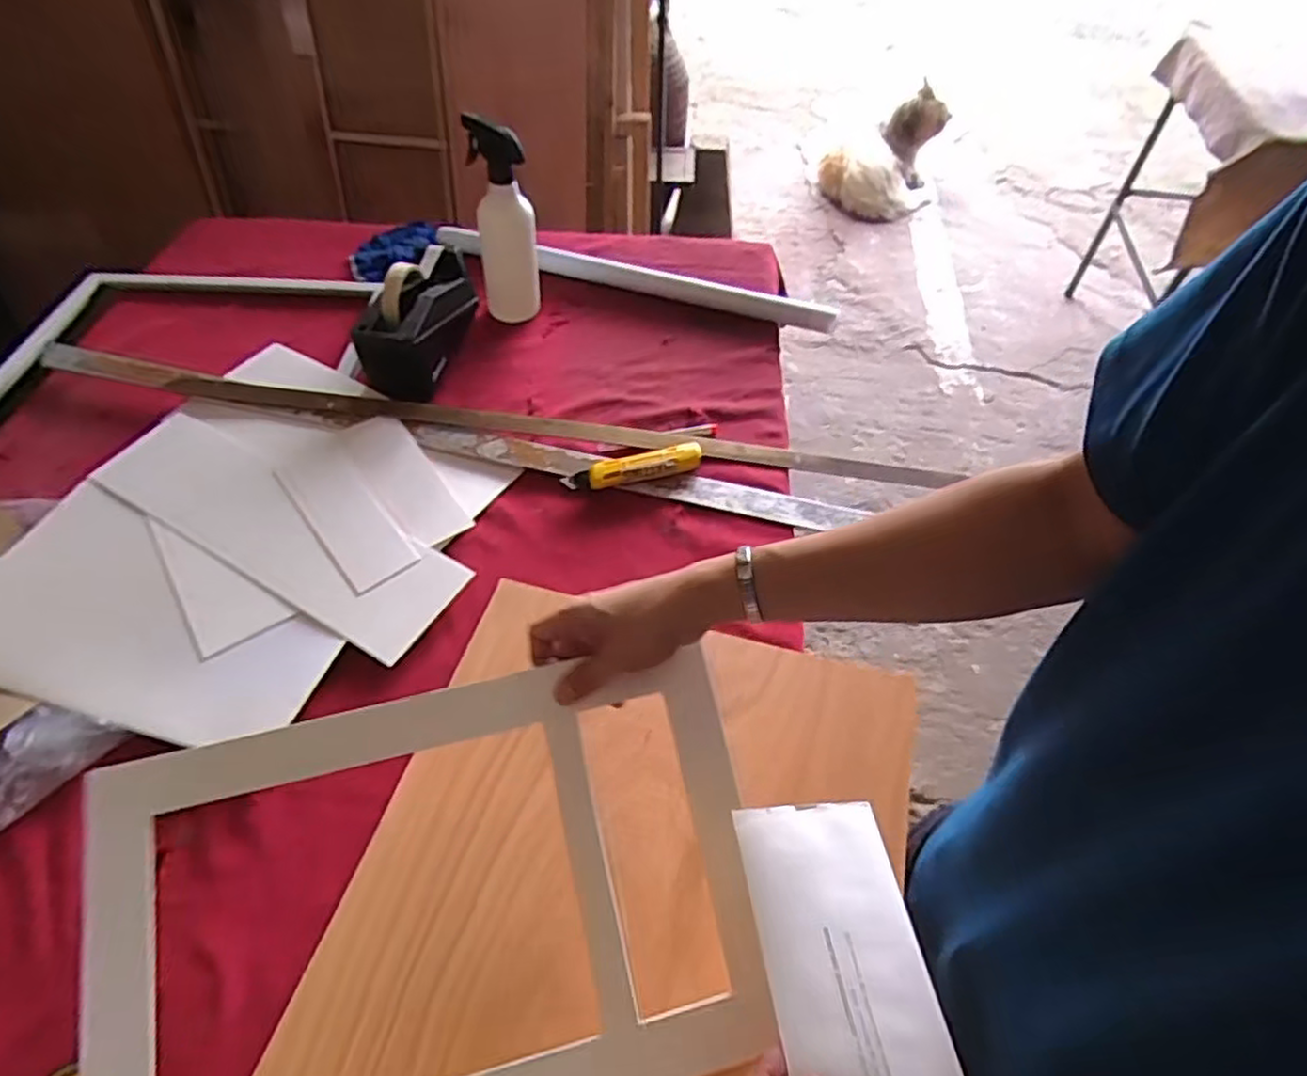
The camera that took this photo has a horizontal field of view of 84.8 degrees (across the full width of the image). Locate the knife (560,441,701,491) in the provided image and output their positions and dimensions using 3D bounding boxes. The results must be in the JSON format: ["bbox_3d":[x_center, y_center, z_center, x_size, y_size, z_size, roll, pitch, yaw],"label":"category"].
[{"bbox_3d":[-0.020,-0.077,0.786,0.153,0.022,0.036,-13,54,-12],"label":"knife"}]

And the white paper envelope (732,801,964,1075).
[{"bbox_3d":[0.118,0.272,0.408,0.101,0.011,0.231,0,54,-14],"label":"white paper envelope"}]

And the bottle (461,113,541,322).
[{"bbox_3d":[-0.184,-0.390,0.894,0.069,0.225,0.069,-3,52,-5],"label":"bottle"}]

